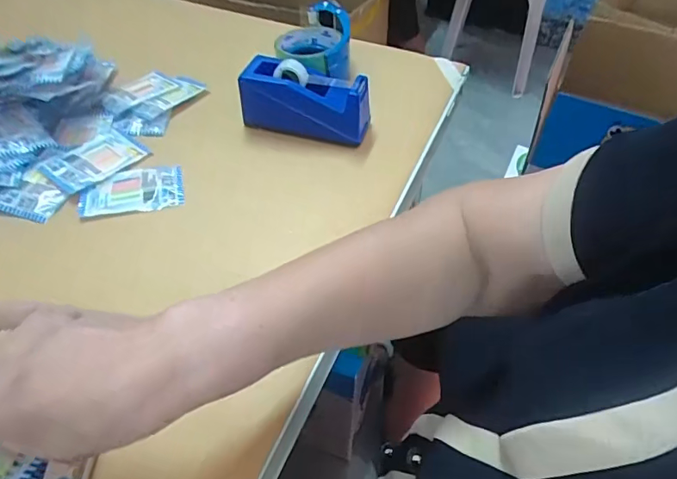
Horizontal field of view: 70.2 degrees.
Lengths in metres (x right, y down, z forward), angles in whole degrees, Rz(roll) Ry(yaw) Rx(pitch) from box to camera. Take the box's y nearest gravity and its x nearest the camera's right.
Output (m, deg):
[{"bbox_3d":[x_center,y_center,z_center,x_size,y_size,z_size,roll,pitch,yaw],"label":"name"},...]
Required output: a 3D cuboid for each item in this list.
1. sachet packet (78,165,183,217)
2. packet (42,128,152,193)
[{"bbox_3d":[-0.219,-0.052,0.514,0.102,0.009,0.061,-11,49,-11],"label":"sachet packet"},{"bbox_3d":[-0.274,-0.092,0.540,0.072,0.007,0.098,32,55,24],"label":"packet"}]

